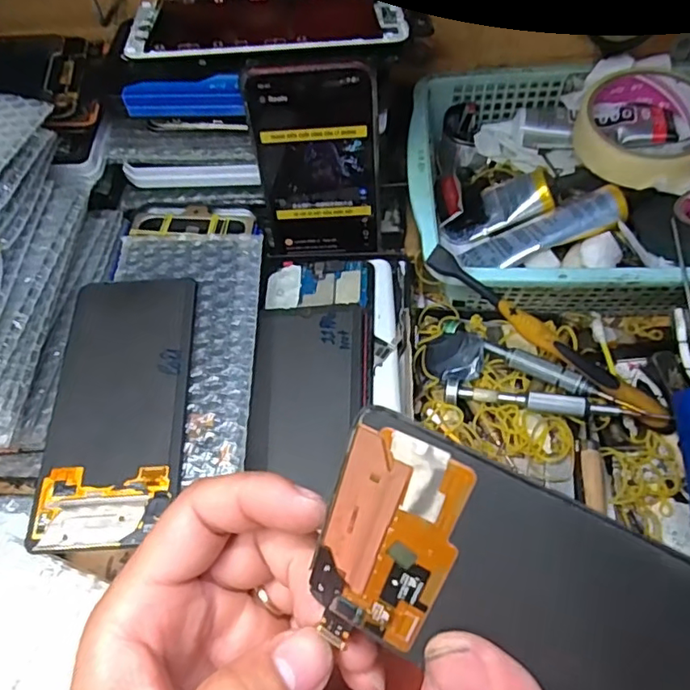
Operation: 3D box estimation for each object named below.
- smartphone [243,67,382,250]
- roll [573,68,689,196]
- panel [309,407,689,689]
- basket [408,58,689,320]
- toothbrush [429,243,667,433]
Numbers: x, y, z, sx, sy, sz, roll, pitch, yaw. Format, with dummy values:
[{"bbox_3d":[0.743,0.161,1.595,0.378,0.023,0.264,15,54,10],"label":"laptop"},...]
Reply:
[{"bbox_3d":[-0.016,-0.109,0.350,0.074,0.129,0.006,-1,49,3],"label":"smartphone"},{"bbox_3d":[0.204,-0.148,0.376,0.088,0.026,0.088,-2,59,3],"label":"roll"},{"bbox_3d":[0.064,0.070,0.119,0.150,0.071,0.007,22,30,18],"label":"panel"},{"bbox_3d":[0.176,-0.107,0.376,0.261,0.062,0.188,0,59,4],"label":"basket"},{"bbox_3d":[0.115,-0.004,0.313,0.162,0.013,0.017,36,66,-1],"label":"toothbrush"}]

